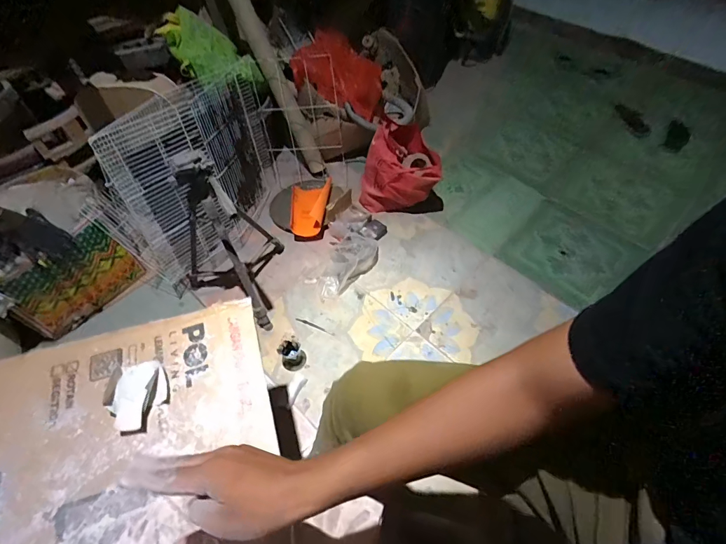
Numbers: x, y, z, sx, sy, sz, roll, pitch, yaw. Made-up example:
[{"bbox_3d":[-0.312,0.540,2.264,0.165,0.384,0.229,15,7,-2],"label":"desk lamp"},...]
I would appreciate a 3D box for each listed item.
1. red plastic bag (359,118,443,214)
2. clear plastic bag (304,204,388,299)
[{"bbox_3d":[0.149,-0.351,1.419,0.296,0.300,0.159,13,55,10],"label":"red plastic bag"},{"bbox_3d":[-0.051,-0.083,1.349,0.196,0.110,0.361,19,57,14],"label":"clear plastic bag"}]

